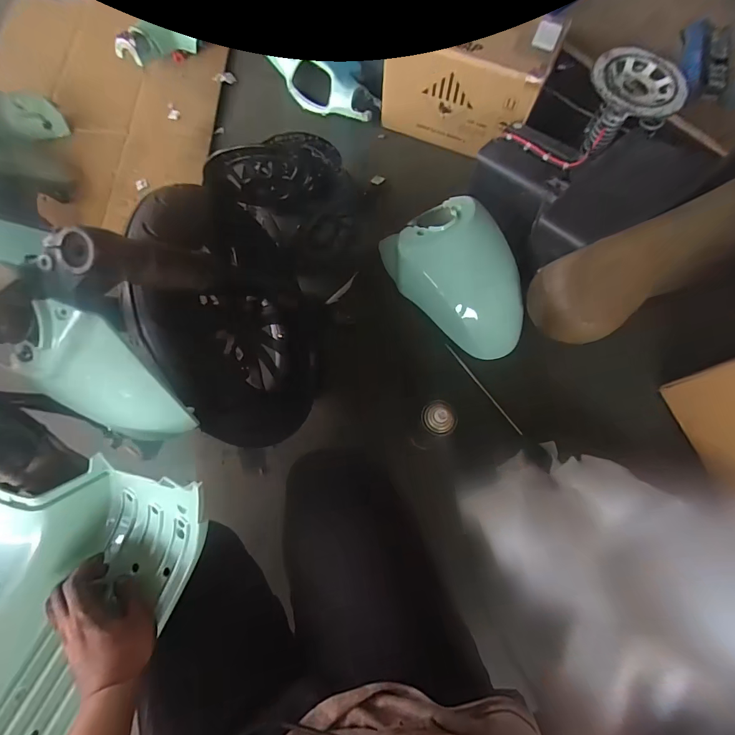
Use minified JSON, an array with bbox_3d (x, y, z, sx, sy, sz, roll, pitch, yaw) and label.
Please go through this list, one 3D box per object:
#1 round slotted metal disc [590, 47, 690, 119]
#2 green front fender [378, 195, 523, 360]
[{"bbox_3d":[0.562,-0.593,0.779,0.152,0.034,0.188,-28,75,-8],"label":"round slotted metal disc"},{"bbox_3d":[0.216,-0.200,0.847,0.353,0.190,0.197,40,77,11],"label":"green front fender"}]

